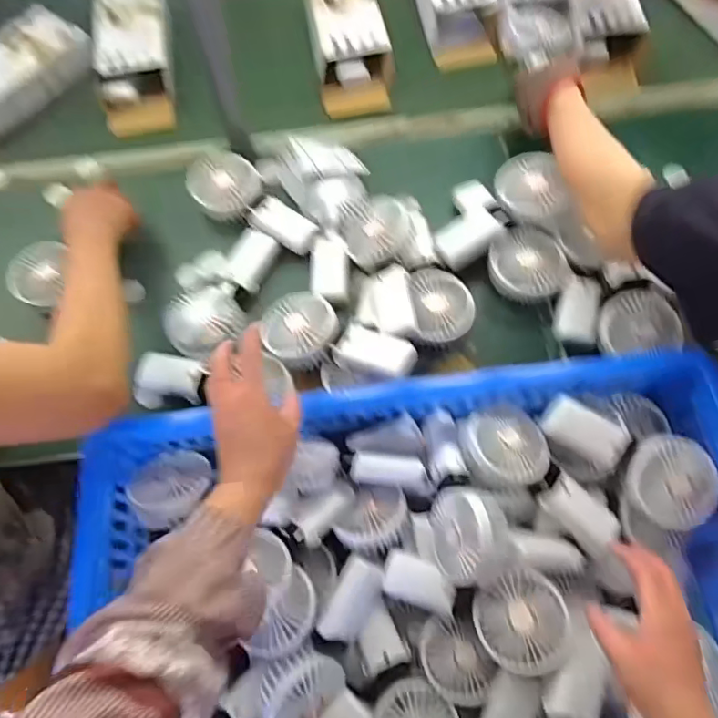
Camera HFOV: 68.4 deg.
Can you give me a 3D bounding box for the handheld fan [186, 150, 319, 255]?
[{"bbox_3d":[-0.143,-0.196,0.695,0.082,0.045,0.187,-41,74,-15],"label":"handheld fan"}]

